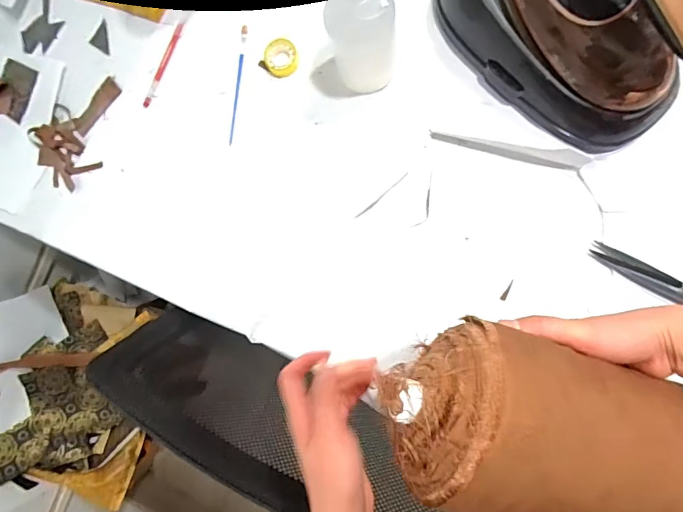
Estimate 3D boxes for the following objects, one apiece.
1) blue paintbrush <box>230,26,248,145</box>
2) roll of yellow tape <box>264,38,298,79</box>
[{"bbox_3d":[-0.142,-0.233,0.609,0.009,0.009,0.162,7,88,8],"label":"blue paintbrush"},{"bbox_3d":[-0.081,-0.265,0.595,0.041,0.013,0.045,0,87,8],"label":"roll of yellow tape"}]

